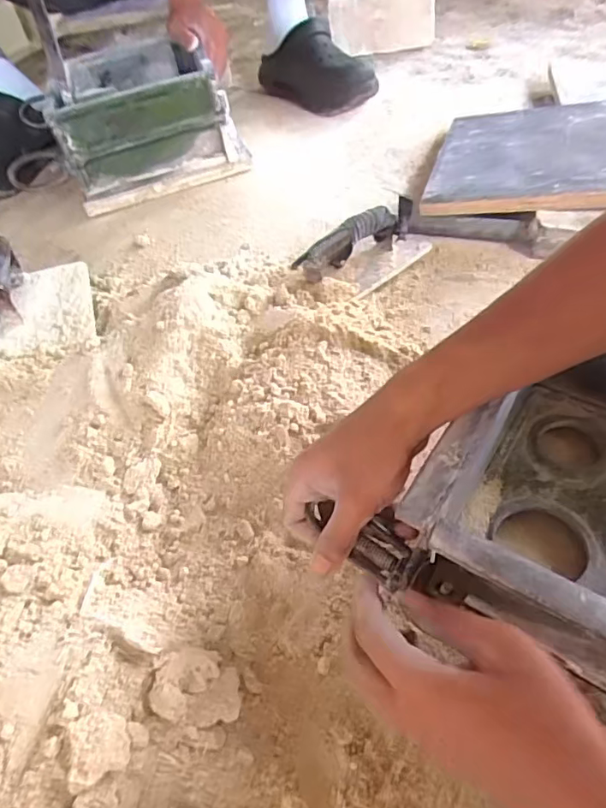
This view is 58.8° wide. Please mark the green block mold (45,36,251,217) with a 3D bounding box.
[{"bbox_3d":[-0.226,-0.405,0.779,0.229,0.150,0.199,-20,47,-7],"label":"green block mold"}]

